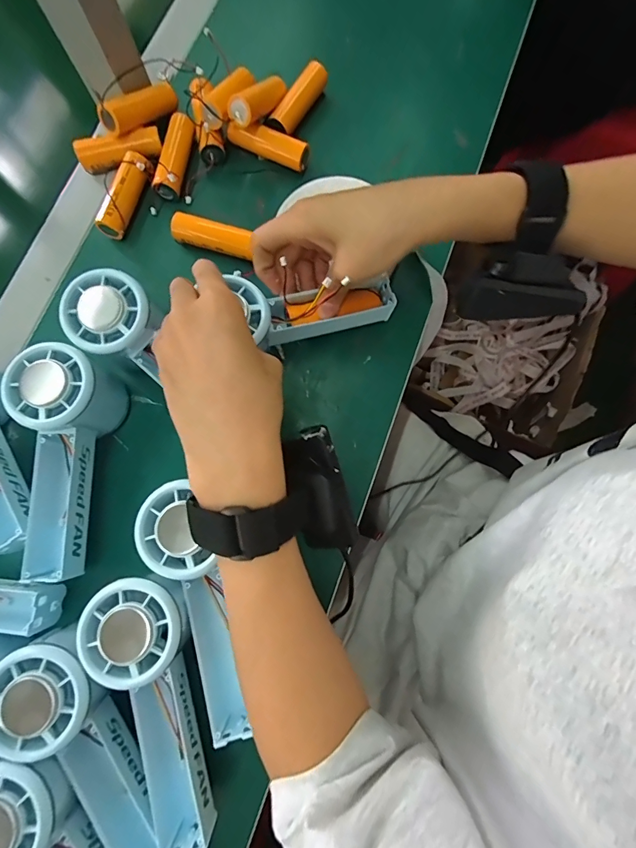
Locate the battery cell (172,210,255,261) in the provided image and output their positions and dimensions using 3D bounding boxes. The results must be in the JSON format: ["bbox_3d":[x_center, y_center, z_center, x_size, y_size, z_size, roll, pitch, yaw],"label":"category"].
[{"bbox_3d":[-0.087,-0.156,0.322,0.065,0.018,0.018,15,78,4],"label":"battery cell"}]

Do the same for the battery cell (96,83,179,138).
[{"bbox_3d":[-0.151,-0.271,0.334,0.015,0.021,0.072,41,66,9],"label":"battery cell"}]

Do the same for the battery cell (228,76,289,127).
[{"bbox_3d":[-0.048,-0.278,0.334,0.018,0.019,0.073,32,61,7],"label":"battery cell"}]

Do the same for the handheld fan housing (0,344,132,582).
[{"bbox_3d":[-0.176,0.026,0.267,0.059,0.057,0.149,5,78,2],"label":"handheld fan housing"}]

